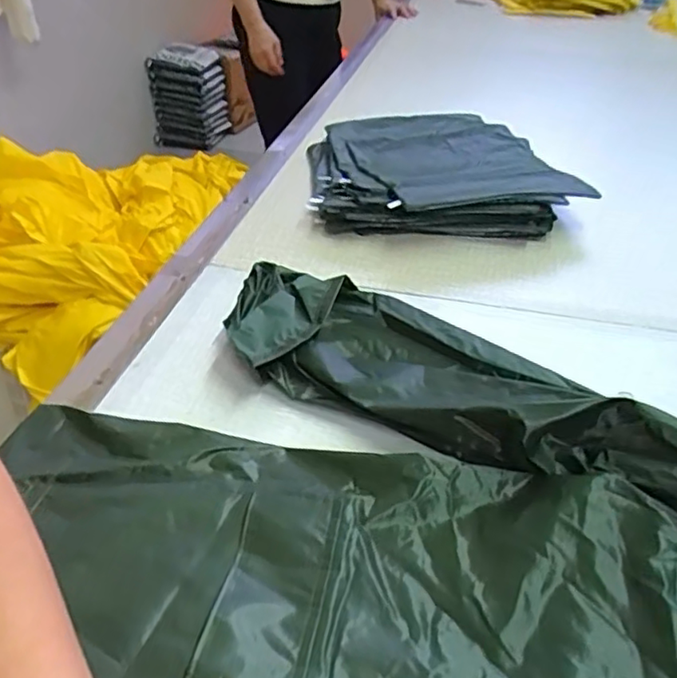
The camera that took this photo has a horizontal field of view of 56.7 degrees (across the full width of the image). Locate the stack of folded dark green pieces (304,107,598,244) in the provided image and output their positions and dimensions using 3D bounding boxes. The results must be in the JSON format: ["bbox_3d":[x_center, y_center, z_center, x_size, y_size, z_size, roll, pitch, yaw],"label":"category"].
[{"bbox_3d":[0.138,-0.253,0.917,0.357,0.052,0.348,-1,38,-2],"label":"stack of folded dark green pieces"}]

